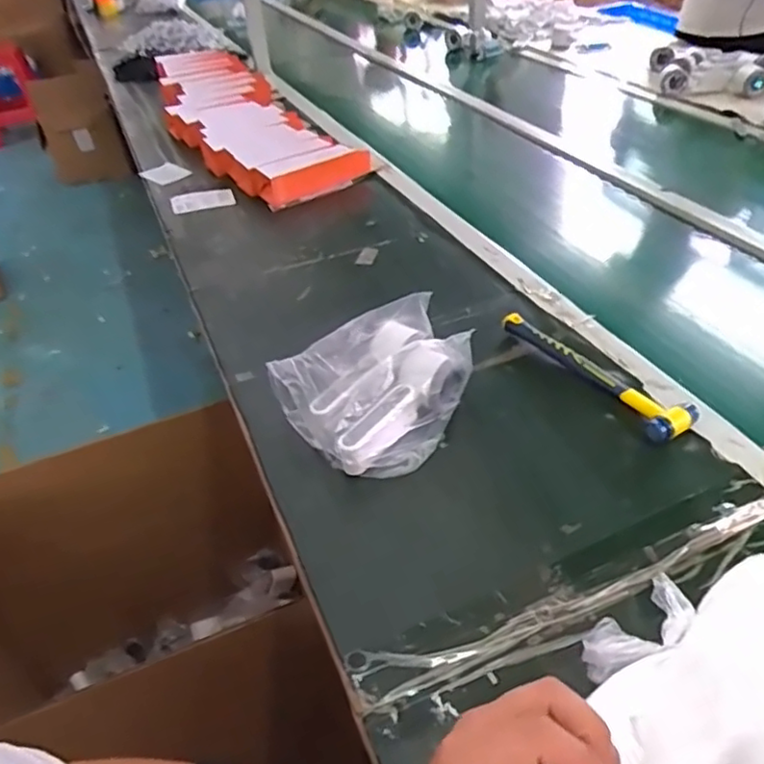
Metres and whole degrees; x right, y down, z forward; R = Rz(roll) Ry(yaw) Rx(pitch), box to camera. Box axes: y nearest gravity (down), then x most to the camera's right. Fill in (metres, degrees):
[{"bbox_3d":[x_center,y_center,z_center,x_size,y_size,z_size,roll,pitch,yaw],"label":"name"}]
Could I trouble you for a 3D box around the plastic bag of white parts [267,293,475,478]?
[{"bbox_3d":[0.004,0.008,0.672,0.188,0.083,0.157,-26,43,-23],"label":"plastic bag of white parts"}]

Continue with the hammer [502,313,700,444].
[{"bbox_3d":[0.234,-0.017,0.715,0.058,0.024,0.241,-23,42,-20],"label":"hammer"}]

